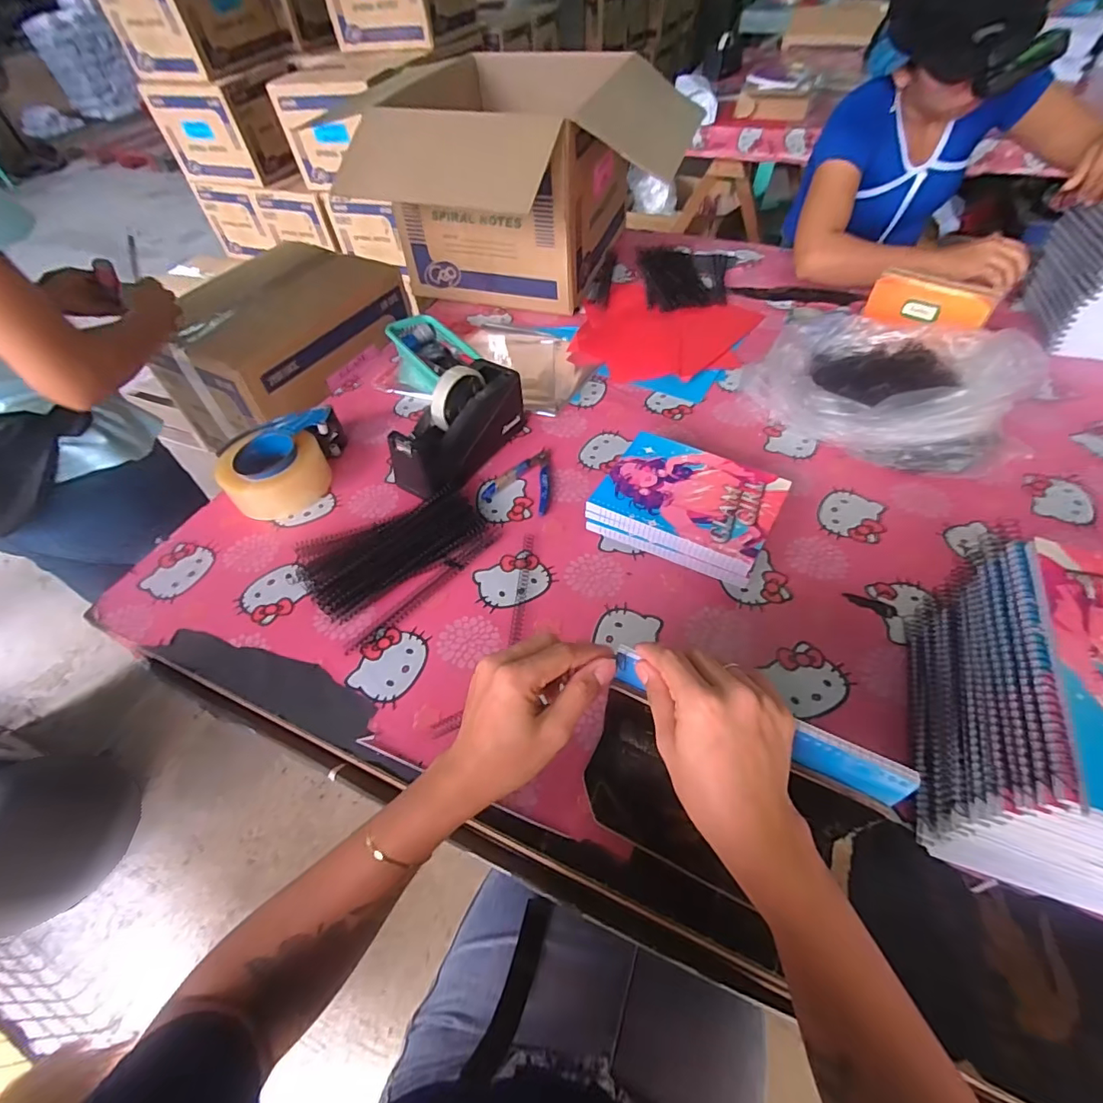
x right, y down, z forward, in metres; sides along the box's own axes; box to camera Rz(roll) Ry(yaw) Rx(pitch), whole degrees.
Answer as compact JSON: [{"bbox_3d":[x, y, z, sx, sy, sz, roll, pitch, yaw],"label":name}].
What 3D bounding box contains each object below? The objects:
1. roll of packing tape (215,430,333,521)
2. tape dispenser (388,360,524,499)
[{"bbox_3d":[-0.366,-0.103,0.687,0.128,0.048,0.115,3,53,5],"label":"roll of packing tape"},{"bbox_3d":[-0.121,-0.168,0.687,0.086,0.105,0.206,29,60,22],"label":"tape dispenser"}]

